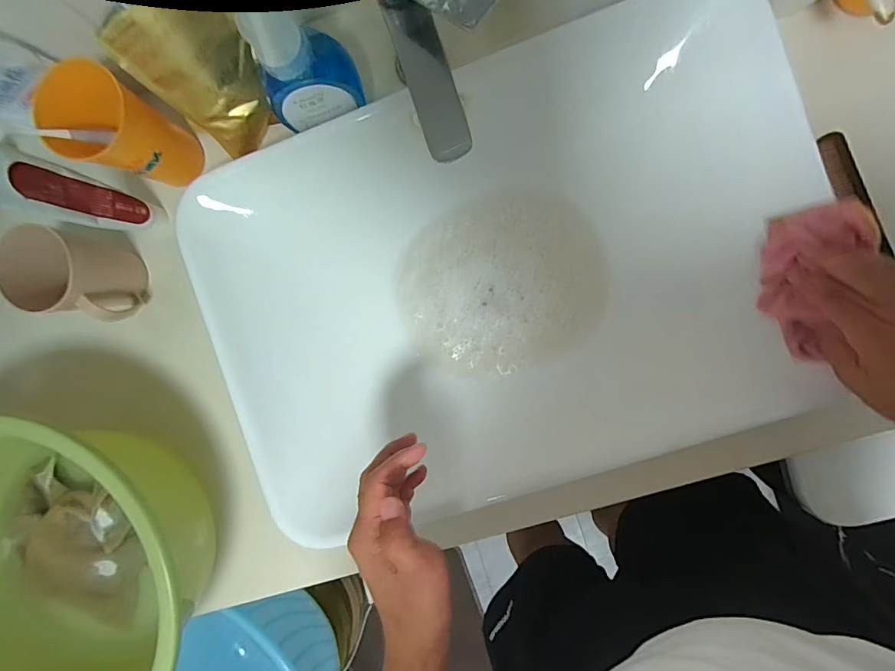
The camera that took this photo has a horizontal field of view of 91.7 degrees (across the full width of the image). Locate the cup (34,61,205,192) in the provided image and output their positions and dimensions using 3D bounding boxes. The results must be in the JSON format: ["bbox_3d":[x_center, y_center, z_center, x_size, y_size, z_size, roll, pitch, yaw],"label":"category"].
[{"bbox_3d":[-0.314,-0.198,0.430,0.076,0.125,0.080,16,94,5],"label":"cup"}]

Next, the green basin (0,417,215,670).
[{"bbox_3d":[-0.398,0.235,0.444,0.333,0.144,0.306,0,92,6],"label":"green basin"}]

